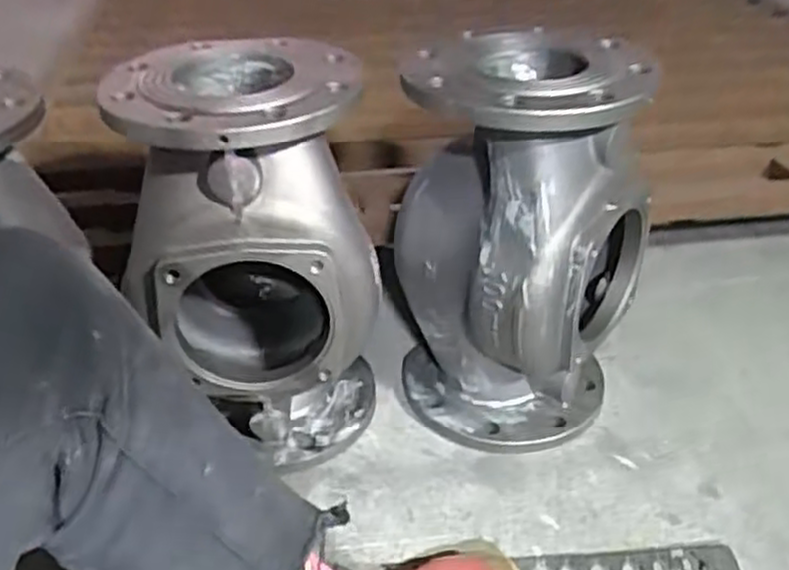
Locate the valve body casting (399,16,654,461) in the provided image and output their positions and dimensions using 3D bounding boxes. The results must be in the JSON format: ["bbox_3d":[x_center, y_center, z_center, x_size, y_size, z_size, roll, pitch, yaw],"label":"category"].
[{"bbox_3d":[0.111,-0.031,0.768,0.214,0.379,0.187,27,43,34],"label":"valve body casting"}]

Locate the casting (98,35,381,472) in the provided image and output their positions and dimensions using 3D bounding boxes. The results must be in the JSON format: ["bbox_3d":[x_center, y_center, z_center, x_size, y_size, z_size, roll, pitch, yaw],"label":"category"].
[{"bbox_3d":[-0.128,-0.022,0.749,0.214,0.361,0.196,-1,35,0],"label":"casting"}]

